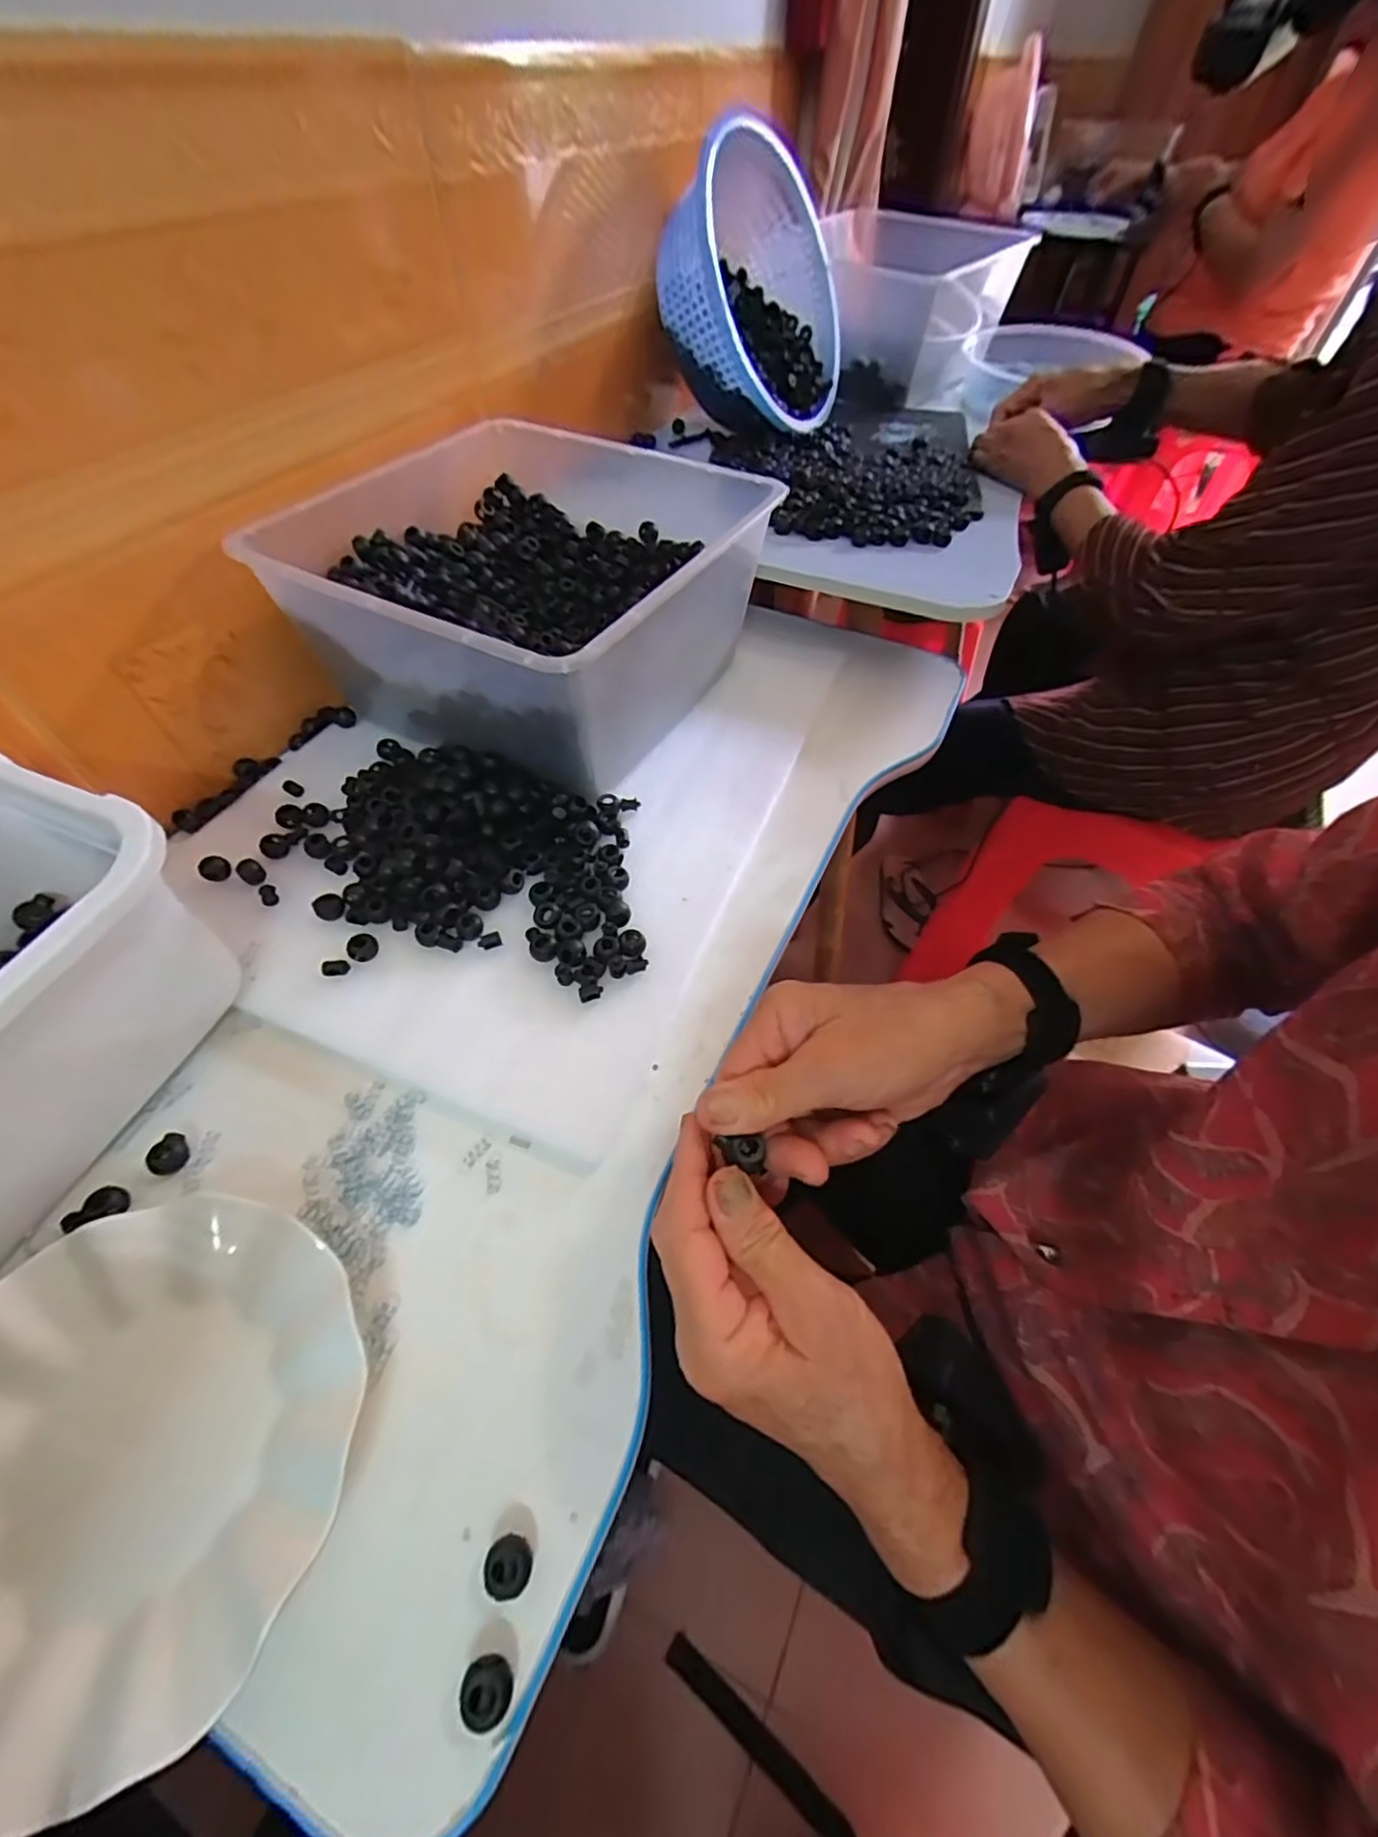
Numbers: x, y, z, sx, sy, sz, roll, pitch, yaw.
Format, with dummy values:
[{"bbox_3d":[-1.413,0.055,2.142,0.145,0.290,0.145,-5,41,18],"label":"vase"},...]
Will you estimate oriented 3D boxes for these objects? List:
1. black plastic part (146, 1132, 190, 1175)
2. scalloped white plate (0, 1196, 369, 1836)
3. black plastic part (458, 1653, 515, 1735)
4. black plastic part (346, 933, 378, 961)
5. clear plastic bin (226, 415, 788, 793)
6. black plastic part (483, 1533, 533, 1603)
[{"bbox_3d":[-0.271,0.123,0.338,0.014,0.011,0.020,16,55,10],"label":"black plastic part"},{"bbox_3d":[-0.225,0.212,0.257,0.168,0.020,0.176,0,53,-1],"label":"scalloped white plate"},{"bbox_3d":[-0.072,0.274,0.228,0.018,0.009,0.017,0,54,-1],"label":"black plastic part"},{"bbox_3d":[-0.204,0.018,0.404,0.016,0.008,0.017,-2,54,-2],"label":"black plastic part"},{"bbox_3d":[-0.114,-0.265,0.528,0.296,0.140,0.333,25,57,16],"label":"clear plastic bin"},{"bbox_3d":[-0.069,0.248,0.248,0.018,0.012,0.017,0,54,-1],"label":"black plastic part"}]

